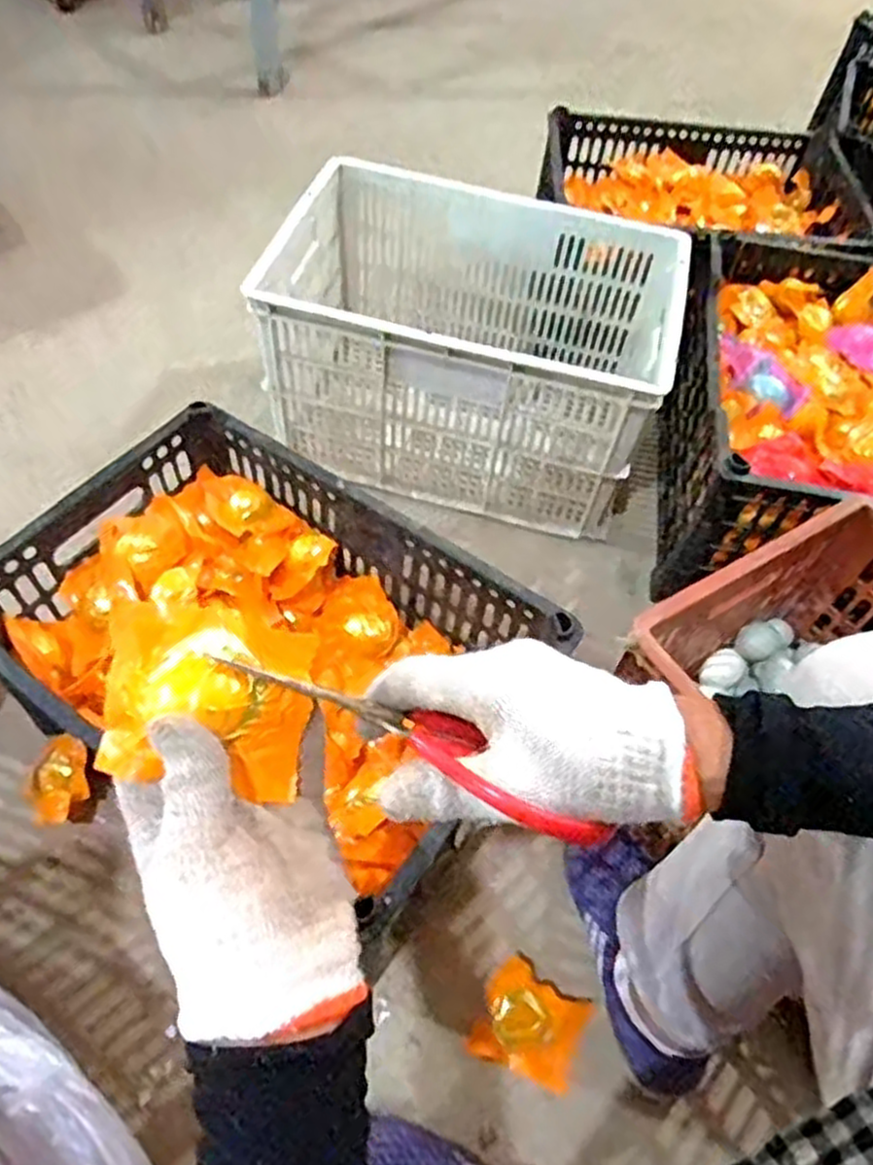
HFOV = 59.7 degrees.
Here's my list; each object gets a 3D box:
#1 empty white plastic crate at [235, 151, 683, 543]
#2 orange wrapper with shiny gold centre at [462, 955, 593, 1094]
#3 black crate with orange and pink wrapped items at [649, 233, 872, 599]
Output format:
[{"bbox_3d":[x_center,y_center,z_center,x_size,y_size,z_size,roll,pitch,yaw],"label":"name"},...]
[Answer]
[{"bbox_3d":[0.042,-0.304,0.993,0.469,0.262,0.320,15,56,6],"label":"empty white plastic crate"},{"bbox_3d":[0.084,0.383,0.663,0.090,0.035,0.087,25,58,12],"label":"orange wrapper with shiny gold centre"},{"bbox_3d":[0.468,-0.203,0.968,0.328,0.224,0.485,13,56,5],"label":"black crate with orange and pink wrapped items"}]

